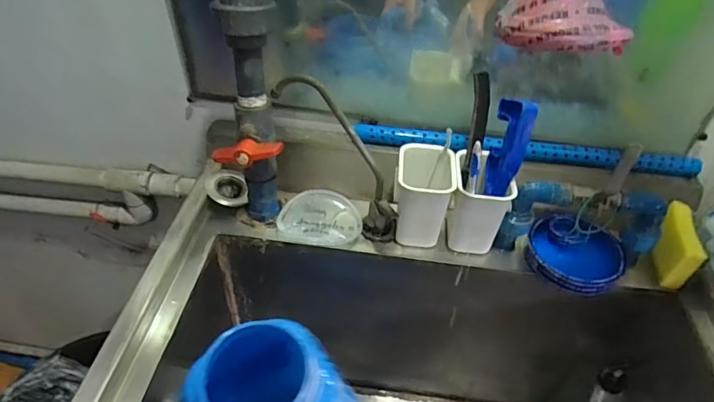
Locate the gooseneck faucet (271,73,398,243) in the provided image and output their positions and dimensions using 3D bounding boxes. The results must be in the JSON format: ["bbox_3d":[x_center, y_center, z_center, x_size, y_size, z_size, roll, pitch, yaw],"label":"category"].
[{"bbox_3d":[-0.014,-0.051,0.619,0.077,0.254,0.049,-11,33,35],"label":"gooseneck faucet"}]

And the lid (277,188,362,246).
[{"bbox_3d":[-0.050,0.021,0.677,0.112,0.011,0.091,7,44,3],"label":"lid"}]

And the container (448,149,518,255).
[{"bbox_3d":[0.158,0.006,0.641,0.074,0.117,0.074,6,44,3],"label":"container"}]

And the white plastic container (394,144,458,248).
[{"bbox_3d":[0.082,-0.005,0.641,0.078,0.111,0.091,6,44,2],"label":"white plastic container"}]

